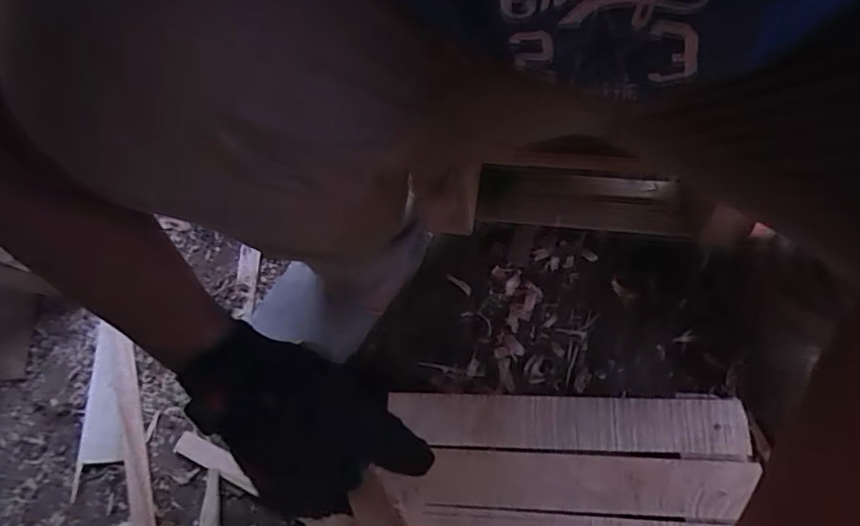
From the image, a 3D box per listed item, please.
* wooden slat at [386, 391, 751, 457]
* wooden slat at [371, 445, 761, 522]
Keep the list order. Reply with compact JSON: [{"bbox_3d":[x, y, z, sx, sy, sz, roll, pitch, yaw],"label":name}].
[{"bbox_3d":[0.136,0.159,0.580,0.344,0.009,0.053,0,63,5],"label":"wooden slat"},{"bbox_3d":[0.133,0.211,0.560,0.332,0.013,0.055,1,63,6],"label":"wooden slat"}]

